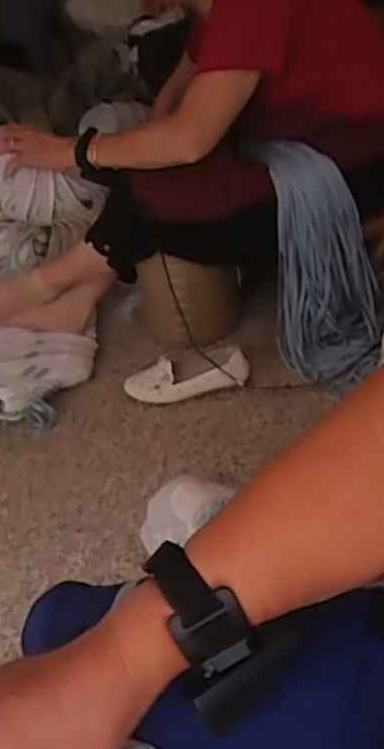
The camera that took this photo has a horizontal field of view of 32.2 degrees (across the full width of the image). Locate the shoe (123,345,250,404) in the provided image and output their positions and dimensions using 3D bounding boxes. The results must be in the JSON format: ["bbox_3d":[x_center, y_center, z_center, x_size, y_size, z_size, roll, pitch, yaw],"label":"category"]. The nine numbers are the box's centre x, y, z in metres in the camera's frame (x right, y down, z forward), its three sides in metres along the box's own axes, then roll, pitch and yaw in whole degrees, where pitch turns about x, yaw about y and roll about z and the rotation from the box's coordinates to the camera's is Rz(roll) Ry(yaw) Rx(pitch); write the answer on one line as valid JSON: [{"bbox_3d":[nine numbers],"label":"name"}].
[{"bbox_3d":[-0.013,0.000,1.281,0.236,0.081,0.088,-13,39,-2],"label":"shoe"}]

